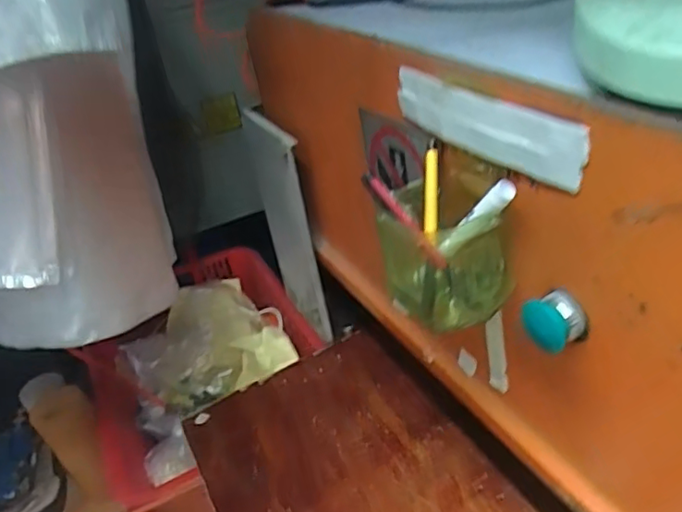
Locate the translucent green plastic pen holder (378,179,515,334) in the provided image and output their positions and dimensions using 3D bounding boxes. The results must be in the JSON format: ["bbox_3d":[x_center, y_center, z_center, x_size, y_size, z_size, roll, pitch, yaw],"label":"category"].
[{"bbox_3d":[0.075,0.003,0.451,0.085,0.090,0.085,-5,27,2],"label":"translucent green plastic pen holder"}]

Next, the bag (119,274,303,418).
[{"bbox_3d":[-0.234,0.161,1.089,0.272,0.119,0.253,-10,27,-9],"label":"bag"}]

